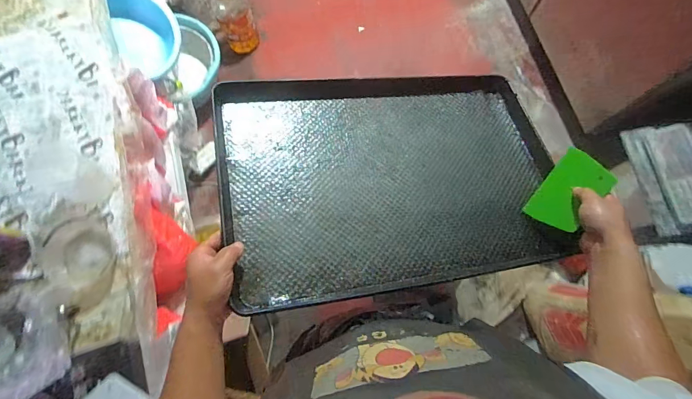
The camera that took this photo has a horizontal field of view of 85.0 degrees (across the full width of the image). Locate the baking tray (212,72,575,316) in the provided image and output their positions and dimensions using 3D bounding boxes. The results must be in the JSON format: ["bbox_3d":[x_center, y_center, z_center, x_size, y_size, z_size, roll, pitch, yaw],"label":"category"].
[{"bbox_3d":[0.097,-0.060,0.670,0.593,0.019,0.415,-7,64,-15],"label":"baking tray"}]

